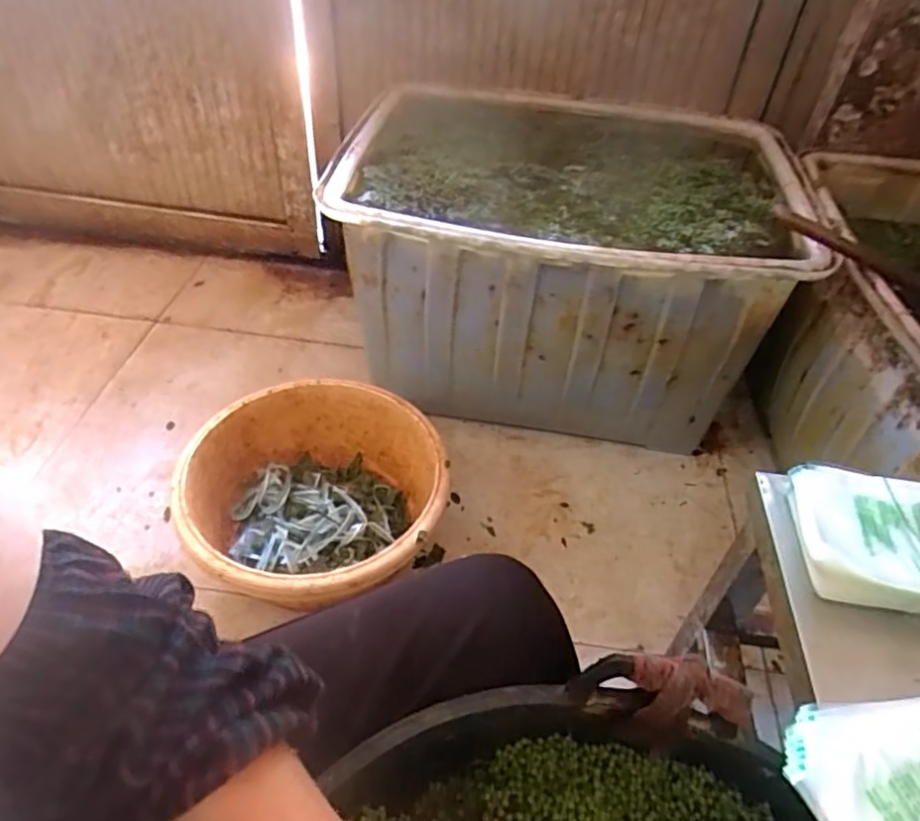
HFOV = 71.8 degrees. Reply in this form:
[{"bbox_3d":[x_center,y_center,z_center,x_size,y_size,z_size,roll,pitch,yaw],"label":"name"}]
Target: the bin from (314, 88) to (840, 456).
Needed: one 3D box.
[{"bbox_3d":[0.180,-0.267,1.235,0.760,0.459,0.613,9,45,4],"label":"bin"}]

